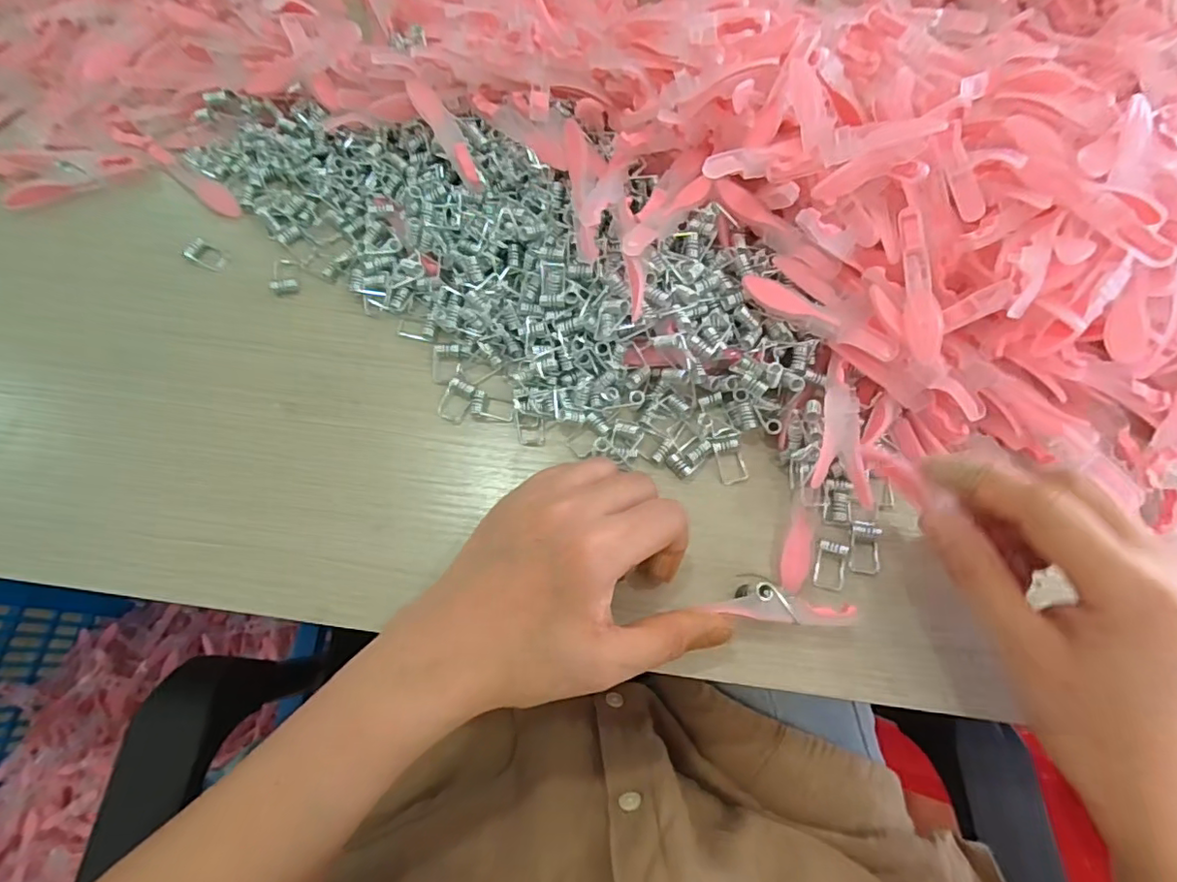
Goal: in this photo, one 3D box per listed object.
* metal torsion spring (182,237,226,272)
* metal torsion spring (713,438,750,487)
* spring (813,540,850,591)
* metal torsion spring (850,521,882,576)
[{"bbox_3d":[-0.225,-0.110,0.341,0.024,0.007,0.014,25,70,9],"label":"metal torsion spring"},{"bbox_3d":[0.071,0.010,0.289,0.015,0.009,0.023,-16,70,-7],"label":"metal torsion spring"},{"bbox_3d":[0.113,0.058,0.269,0.014,0.008,0.021,12,69,4],"label":"spring"},{"bbox_3d":[0.131,0.049,0.272,0.015,0.007,0.024,2,69,0],"label":"metal torsion spring"}]

